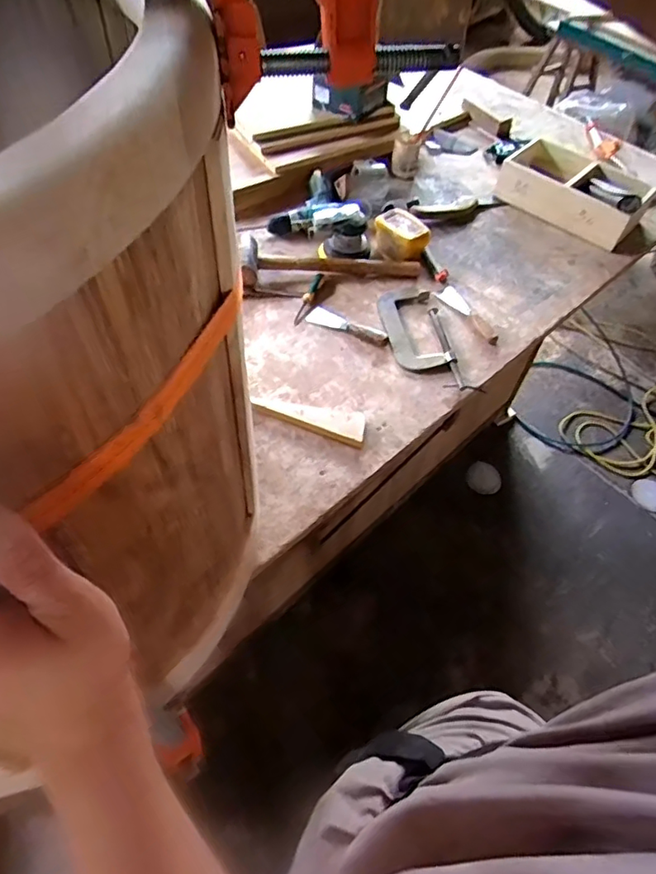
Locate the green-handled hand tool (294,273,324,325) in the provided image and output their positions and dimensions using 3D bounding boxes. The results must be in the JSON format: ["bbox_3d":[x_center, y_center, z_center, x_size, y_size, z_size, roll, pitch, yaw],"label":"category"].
[{"bbox_3d":[-0.039,-0.257,1.040,0.019,0.015,0.123,20,68,10],"label":"green-handled hand tool"}]

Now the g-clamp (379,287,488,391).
[{"bbox_3d":[0.164,-0.180,1.000,0.111,0.029,0.247,-6,54,-10],"label":"g-clamp"}]

